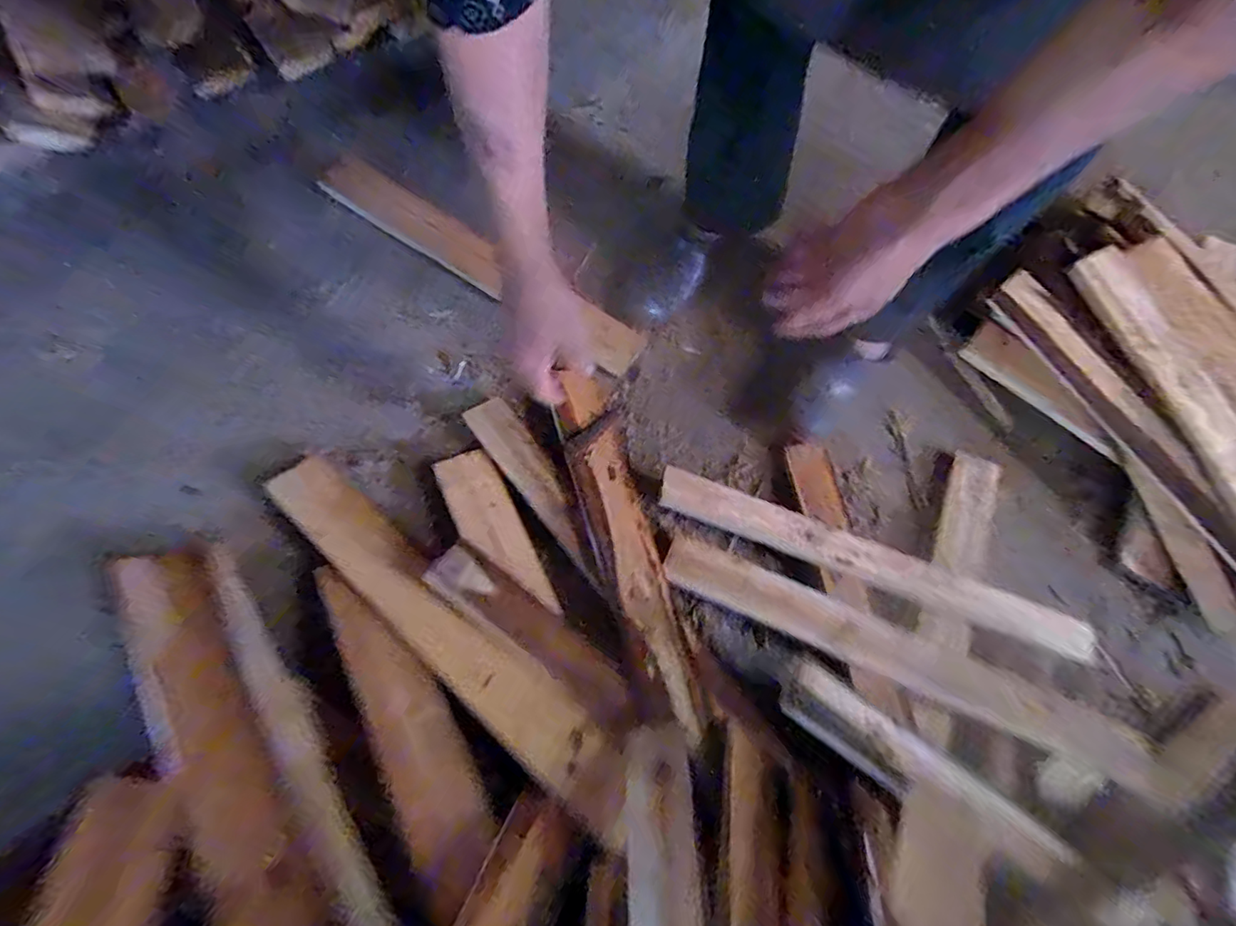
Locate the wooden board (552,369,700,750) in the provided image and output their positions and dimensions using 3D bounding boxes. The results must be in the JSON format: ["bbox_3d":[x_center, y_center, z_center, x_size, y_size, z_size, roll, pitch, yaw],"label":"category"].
[{"bbox_3d":[0.007,0.074,0.583,0.066,0.034,0.385,-16,67,-8],"label":"wooden board"}]

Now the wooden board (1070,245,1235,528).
[{"bbox_3d":[0.645,-0.031,0.586,0.071,0.036,0.486,-13,72,-6],"label":"wooden board"}]

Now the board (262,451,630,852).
[{"bbox_3d":[-0.175,0.145,0.525,0.479,0.016,0.070,35,58,18],"label":"board"}]

